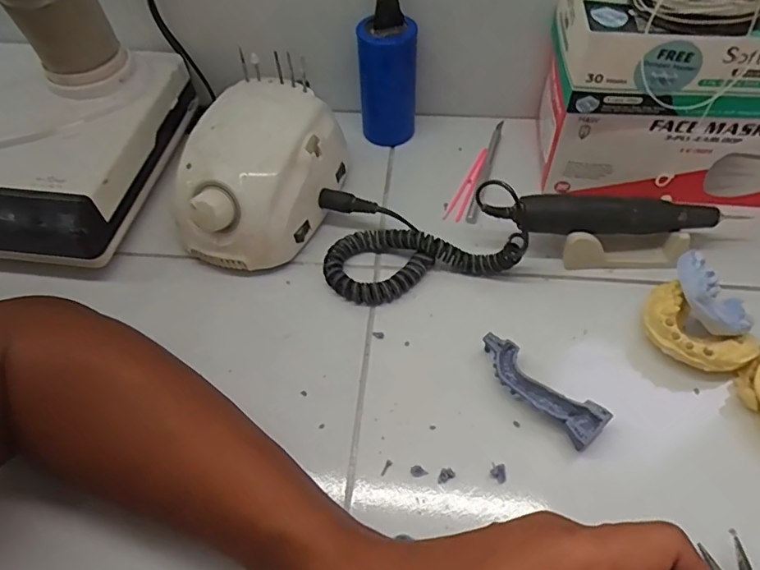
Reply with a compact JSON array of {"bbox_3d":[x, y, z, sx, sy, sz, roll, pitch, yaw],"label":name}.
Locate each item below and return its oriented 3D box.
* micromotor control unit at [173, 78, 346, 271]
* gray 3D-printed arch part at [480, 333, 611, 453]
[{"bbox_3d":[-0.095,-0.084,0.415,0.096,0.090,0.137,22,57,17],"label":"micromotor control unit"},{"bbox_3d":[0.101,0.065,0.339,0.027,0.017,0.087,-35,60,-21],"label":"gray 3D-printed arch part"}]

